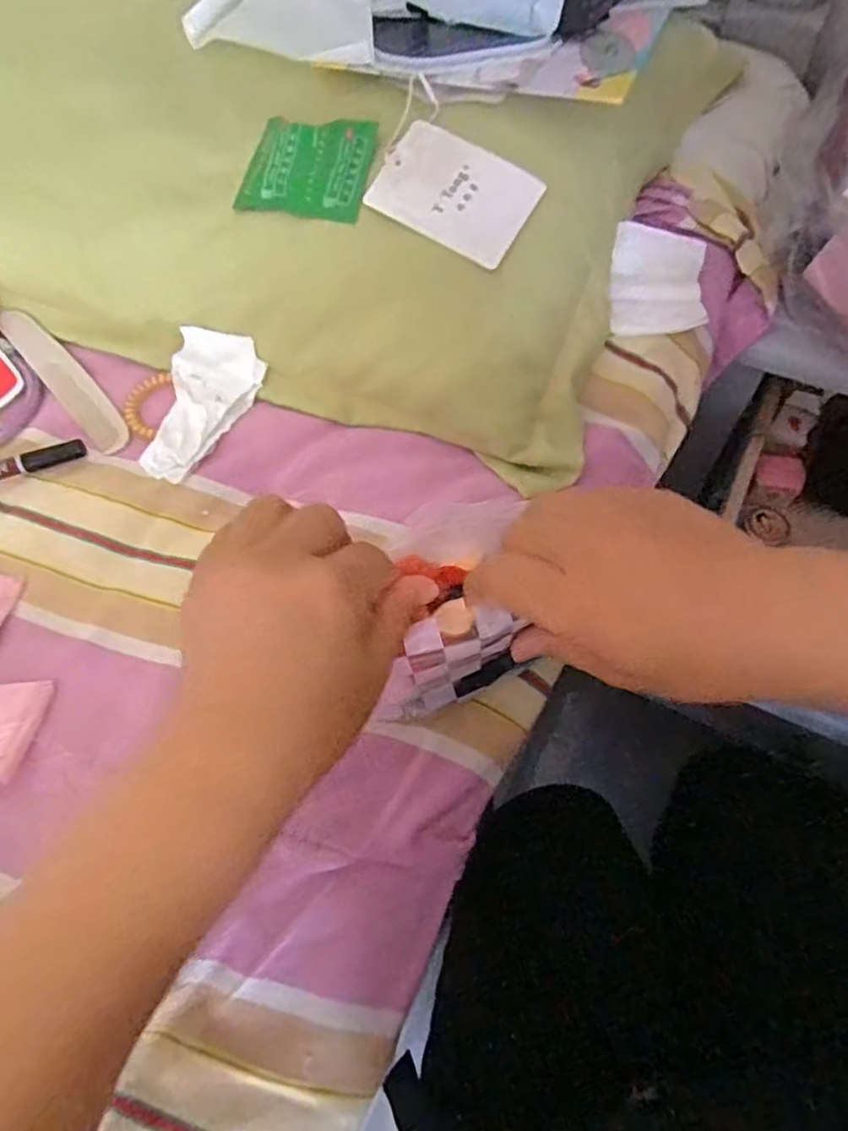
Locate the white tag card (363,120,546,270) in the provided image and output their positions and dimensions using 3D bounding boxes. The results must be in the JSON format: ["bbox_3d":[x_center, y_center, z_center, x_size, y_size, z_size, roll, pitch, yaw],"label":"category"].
[{"bbox_3d":[0.018,-0.226,0.391,0.094,0.004,0.066,32,82,7],"label":"white tag card"}]

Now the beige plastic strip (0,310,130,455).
[{"bbox_3d":[-0.256,-0.135,0.461,0.027,0.012,0.155,-39,66,-14],"label":"beige plastic strip"}]

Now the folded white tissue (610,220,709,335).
[{"bbox_3d":[0.166,-0.204,0.459,0.062,0.019,0.081,3,76,13],"label":"folded white tissue"}]

